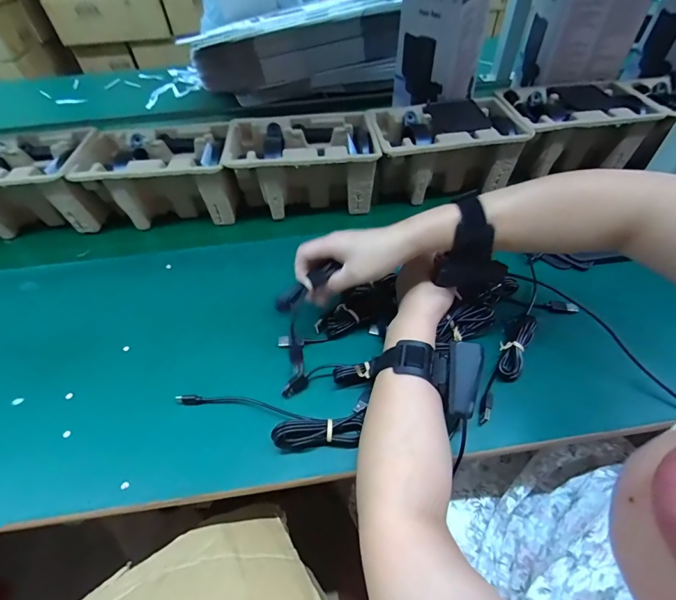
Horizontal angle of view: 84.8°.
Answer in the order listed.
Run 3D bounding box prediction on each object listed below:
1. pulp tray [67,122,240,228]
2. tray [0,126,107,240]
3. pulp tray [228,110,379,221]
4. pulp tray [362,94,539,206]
[{"bbox_3d":[-0.278,-0.196,0.598,0.231,0.105,0.146,-4,49,-1],"label":"pulp tray"},{"bbox_3d":[-0.490,-0.182,0.596,0.227,0.108,0.158,-7,49,-4],"label":"tray"},{"bbox_3d":[-0.052,-0.216,0.604,0.219,0.107,0.143,-6,49,-3],"label":"pulp tray"},{"bbox_3d":[0.165,-0.243,0.619,0.234,0.112,0.142,-8,49,-4],"label":"pulp tray"}]

